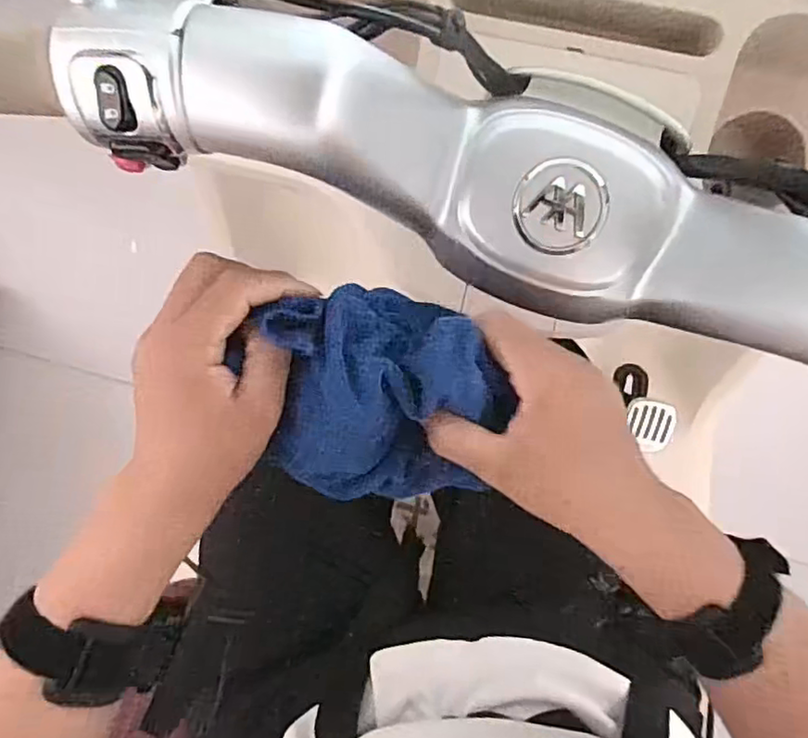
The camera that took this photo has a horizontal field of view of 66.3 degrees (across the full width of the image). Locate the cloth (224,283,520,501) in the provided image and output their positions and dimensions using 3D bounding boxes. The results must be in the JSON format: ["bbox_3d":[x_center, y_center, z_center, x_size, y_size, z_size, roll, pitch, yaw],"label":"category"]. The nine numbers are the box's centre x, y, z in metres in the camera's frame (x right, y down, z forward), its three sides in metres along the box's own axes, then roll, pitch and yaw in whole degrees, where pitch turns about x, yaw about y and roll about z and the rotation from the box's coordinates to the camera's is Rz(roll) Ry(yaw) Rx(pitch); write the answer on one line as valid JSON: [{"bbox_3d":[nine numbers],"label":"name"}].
[{"bbox_3d":[-0.010,0.013,0.298,0.114,0.055,0.094,-8,80,-1],"label":"cloth"}]

